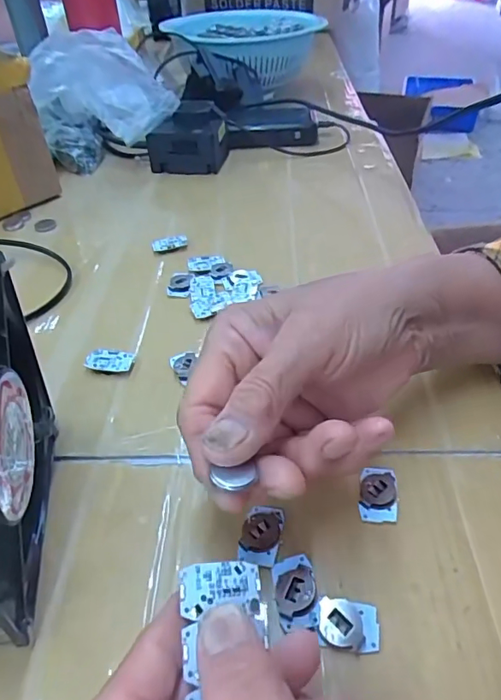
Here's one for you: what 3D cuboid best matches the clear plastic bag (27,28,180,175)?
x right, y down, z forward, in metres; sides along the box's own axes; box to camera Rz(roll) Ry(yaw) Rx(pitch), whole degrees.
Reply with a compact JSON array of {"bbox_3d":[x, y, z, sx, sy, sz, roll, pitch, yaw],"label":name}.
[{"bbox_3d":[-0.161,-0.270,0.535,0.134,0.119,0.104,-16,44,-15],"label":"clear plastic bag"}]

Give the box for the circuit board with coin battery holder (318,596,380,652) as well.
[{"bbox_3d":[0.040,0.112,0.201,0.024,0.005,0.019,1,42,3],"label":"circuit board with coin battery holder"}]

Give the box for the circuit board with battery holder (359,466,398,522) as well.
[{"bbox_3d":[0.063,0.070,0.241,0.018,0.007,0.026,4,43,6],"label":"circuit board with battery holder"}]

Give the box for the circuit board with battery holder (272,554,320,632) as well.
[{"bbox_3d":[0.019,0.101,0.209,0.017,0.009,0.030,-4,42,-2],"label":"circuit board with battery holder"}]

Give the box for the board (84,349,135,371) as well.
[{"bbox_3d":[-0.091,0.007,0.318,0.030,0.006,0.016,1,42,3],"label":"board"}]

